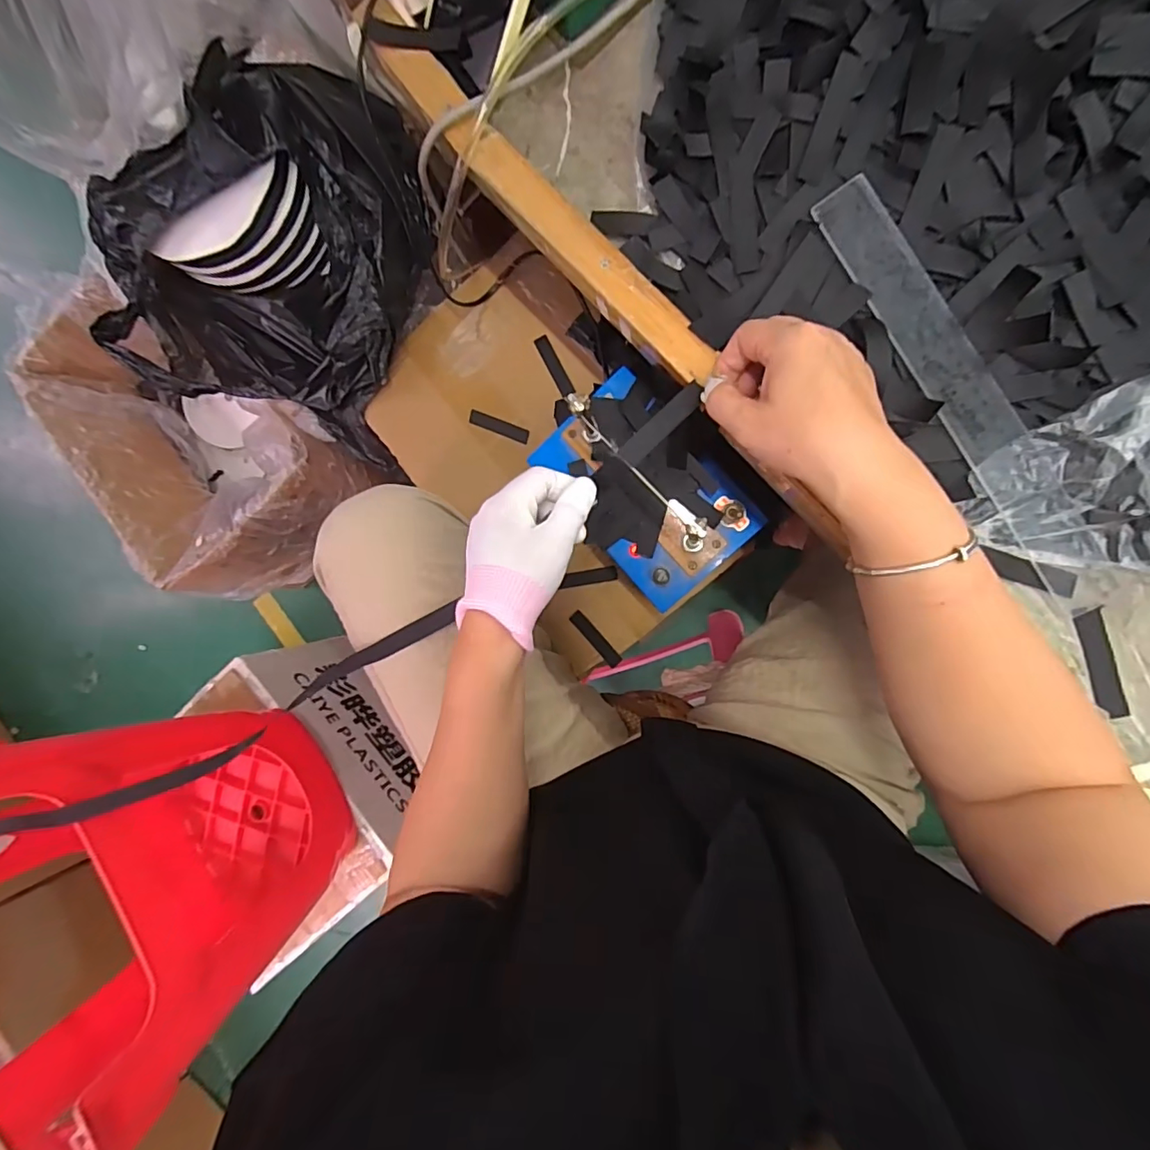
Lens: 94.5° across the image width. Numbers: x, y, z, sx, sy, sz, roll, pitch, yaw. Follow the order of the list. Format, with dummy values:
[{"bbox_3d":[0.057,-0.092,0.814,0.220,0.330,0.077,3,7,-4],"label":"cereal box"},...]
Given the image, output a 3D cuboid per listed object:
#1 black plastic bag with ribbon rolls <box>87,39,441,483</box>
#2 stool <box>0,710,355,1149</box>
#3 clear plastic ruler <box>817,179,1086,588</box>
[{"bbox_3d":[-0.319,-0.335,0.575,0.297,0.160,0.334,26,94,9],"label":"black plastic bag with ribbon rolls"},{"bbox_3d":[-0.491,0.348,0.594,0.354,0.436,0.350,-31,85,8],"label":"stool"},{"bbox_3d":[0.240,-0.119,0.334,0.039,0.004,0.285,-30,89,13],"label":"clear plastic ruler"}]

